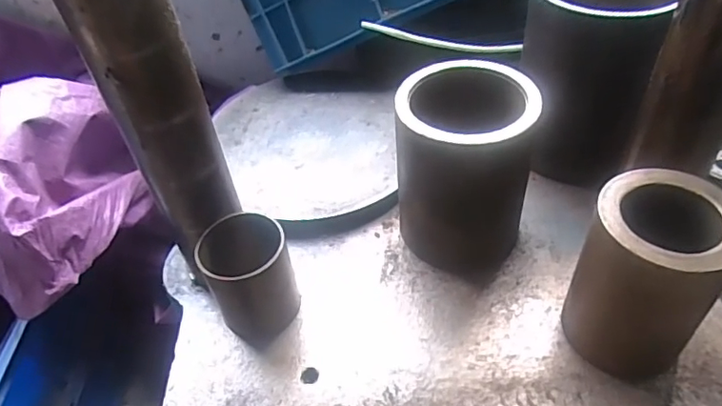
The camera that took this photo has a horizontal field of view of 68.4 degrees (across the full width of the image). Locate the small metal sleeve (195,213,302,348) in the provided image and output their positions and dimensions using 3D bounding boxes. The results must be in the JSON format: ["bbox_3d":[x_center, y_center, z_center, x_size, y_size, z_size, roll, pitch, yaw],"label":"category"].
[{"bbox_3d":[-0.090,0.066,0.443,0.070,0.087,0.076,-17,46,-11],"label":"small metal sleeve"}]

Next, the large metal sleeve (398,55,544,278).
[{"bbox_3d":[0.086,-0.021,0.458,0.105,0.158,0.107,-3,45,3],"label":"large metal sleeve"}]

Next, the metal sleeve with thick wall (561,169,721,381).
[{"bbox_3d":[0.202,0.057,0.382,0.086,0.137,0.085,-35,52,-26],"label":"metal sleeve with thick wall"}]

